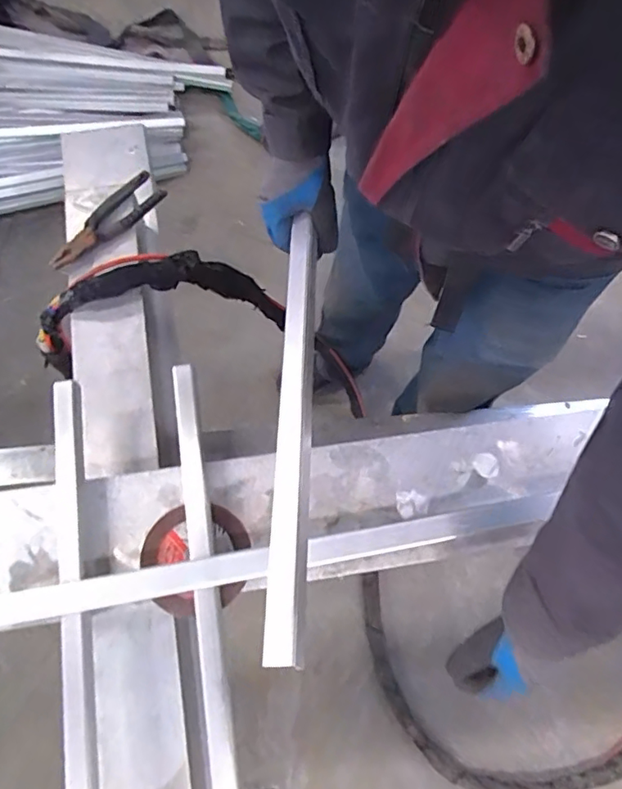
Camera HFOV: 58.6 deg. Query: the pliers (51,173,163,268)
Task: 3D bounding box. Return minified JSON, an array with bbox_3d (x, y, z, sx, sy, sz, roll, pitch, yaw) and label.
[{"bbox_3d":[-0.306,-0.260,0.828,0.064,0.023,0.200,42,75,12],"label":"pliers"}]

